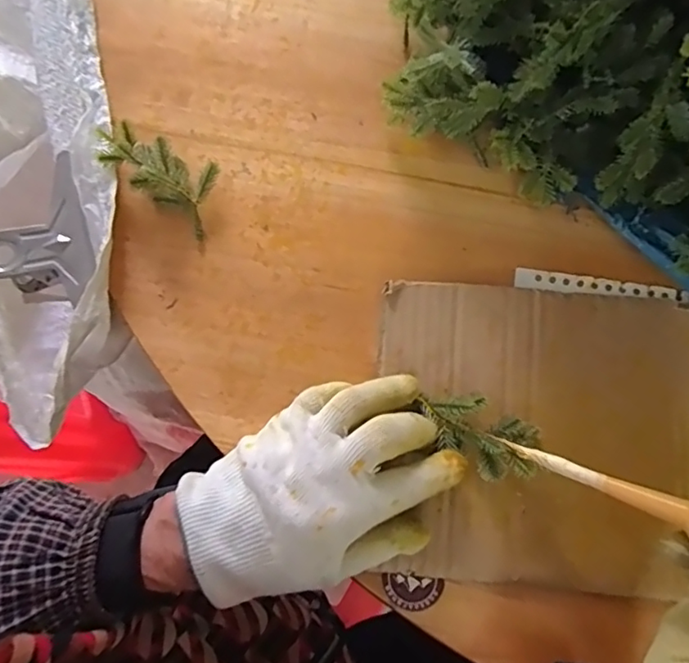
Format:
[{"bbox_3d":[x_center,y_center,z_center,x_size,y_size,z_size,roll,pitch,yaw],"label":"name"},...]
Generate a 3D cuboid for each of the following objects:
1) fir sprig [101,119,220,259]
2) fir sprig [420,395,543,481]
[{"bbox_3d":[-0.115,-0.101,0.357,0.094,0.025,0.045,38,81,-3],"label":"fir sprig"},{"bbox_3d":[0.073,0.057,0.310,0.067,0.017,0.038,26,79,7],"label":"fir sprig"}]

